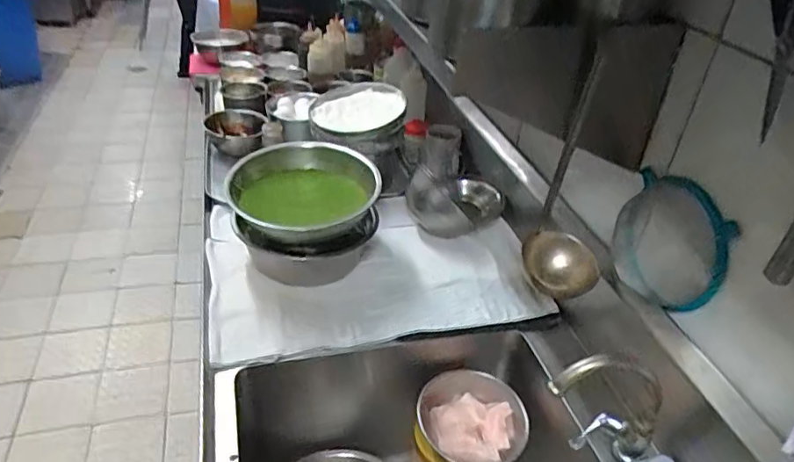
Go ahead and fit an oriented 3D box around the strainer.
[{"bbox_3d":[0.386,0.027,0.815,0.097,0.186,0.169,-16,39,-28],"label":"strainer"}]

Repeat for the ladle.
[{"bbox_3d":[0.265,-0.061,0.826,0.107,0.349,0.075,17,36,16],"label":"ladle"}]

